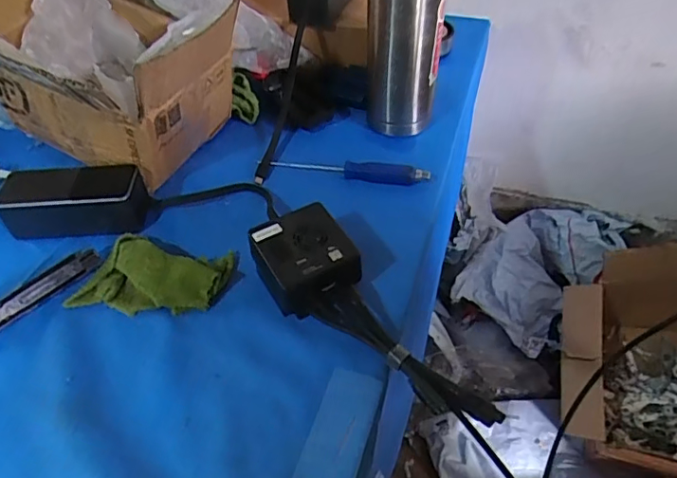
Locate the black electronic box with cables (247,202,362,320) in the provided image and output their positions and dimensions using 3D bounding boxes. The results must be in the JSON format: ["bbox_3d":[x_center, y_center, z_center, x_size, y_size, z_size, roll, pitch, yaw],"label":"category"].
[{"bbox_3d":[-0.030,0.021,0.470,0.077,0.049,0.088,-24,51,-17],"label":"black electronic box with cables"}]

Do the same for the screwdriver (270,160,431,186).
[{"bbox_3d":[0.011,-0.076,0.581,0.173,0.016,0.021,6,49,9],"label":"screwdriver"}]

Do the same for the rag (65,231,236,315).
[{"bbox_3d":[-0.167,0.029,0.481,0.129,0.026,0.073,6,49,9],"label":"rag"}]

